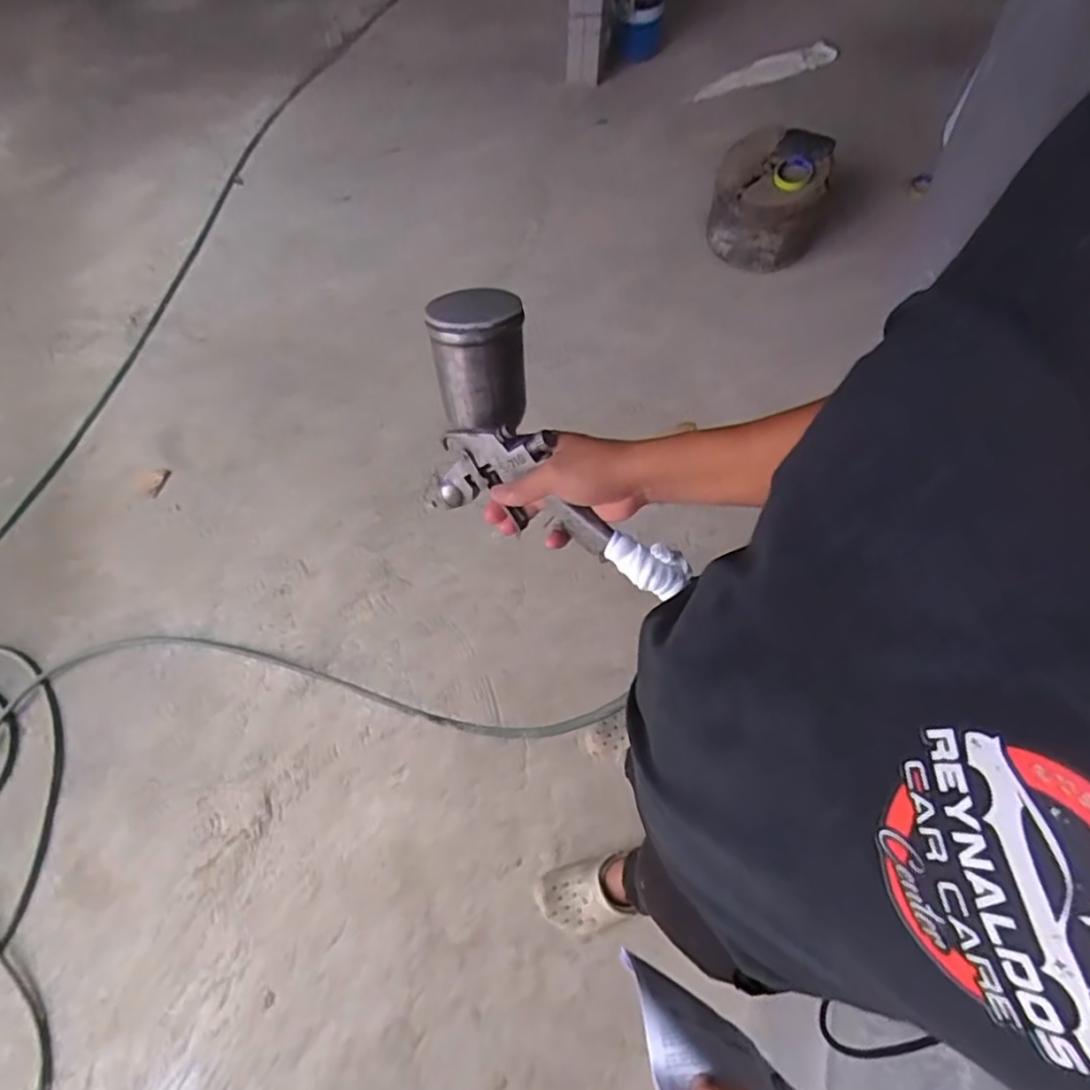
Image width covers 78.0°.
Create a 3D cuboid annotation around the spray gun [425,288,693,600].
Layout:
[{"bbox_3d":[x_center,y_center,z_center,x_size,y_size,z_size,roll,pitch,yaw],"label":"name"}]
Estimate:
[{"bbox_3d":[-0.011,-0.064,0.566,0.133,0.104,0.299,-39,92,-14],"label":"spray gun"}]

